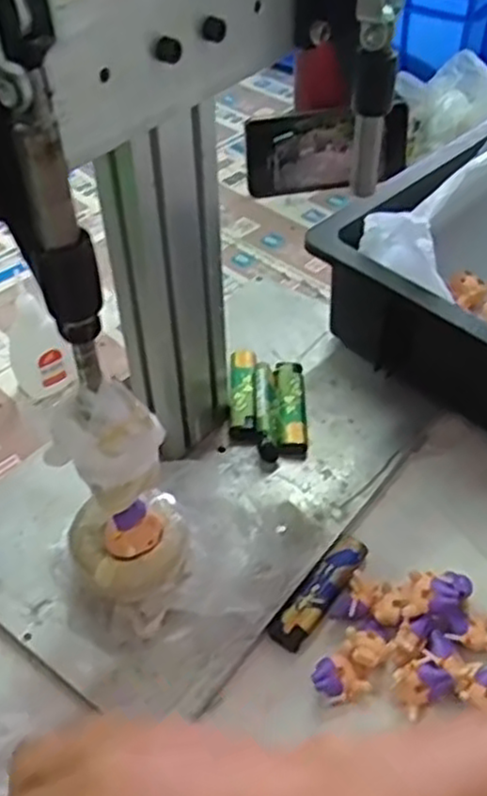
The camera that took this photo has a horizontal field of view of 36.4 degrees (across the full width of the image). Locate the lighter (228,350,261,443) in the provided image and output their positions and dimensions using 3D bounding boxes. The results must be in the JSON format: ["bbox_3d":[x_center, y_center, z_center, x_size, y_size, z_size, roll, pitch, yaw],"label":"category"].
[{"bbox_3d":[0.000,-0.003,0.535,0.020,0.015,0.085,0,46,-2],"label":"lighter"}]

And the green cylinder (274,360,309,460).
[{"bbox_3d":[0.034,0.005,0.530,0.022,0.013,0.090,1,46,-1],"label":"green cylinder"}]

